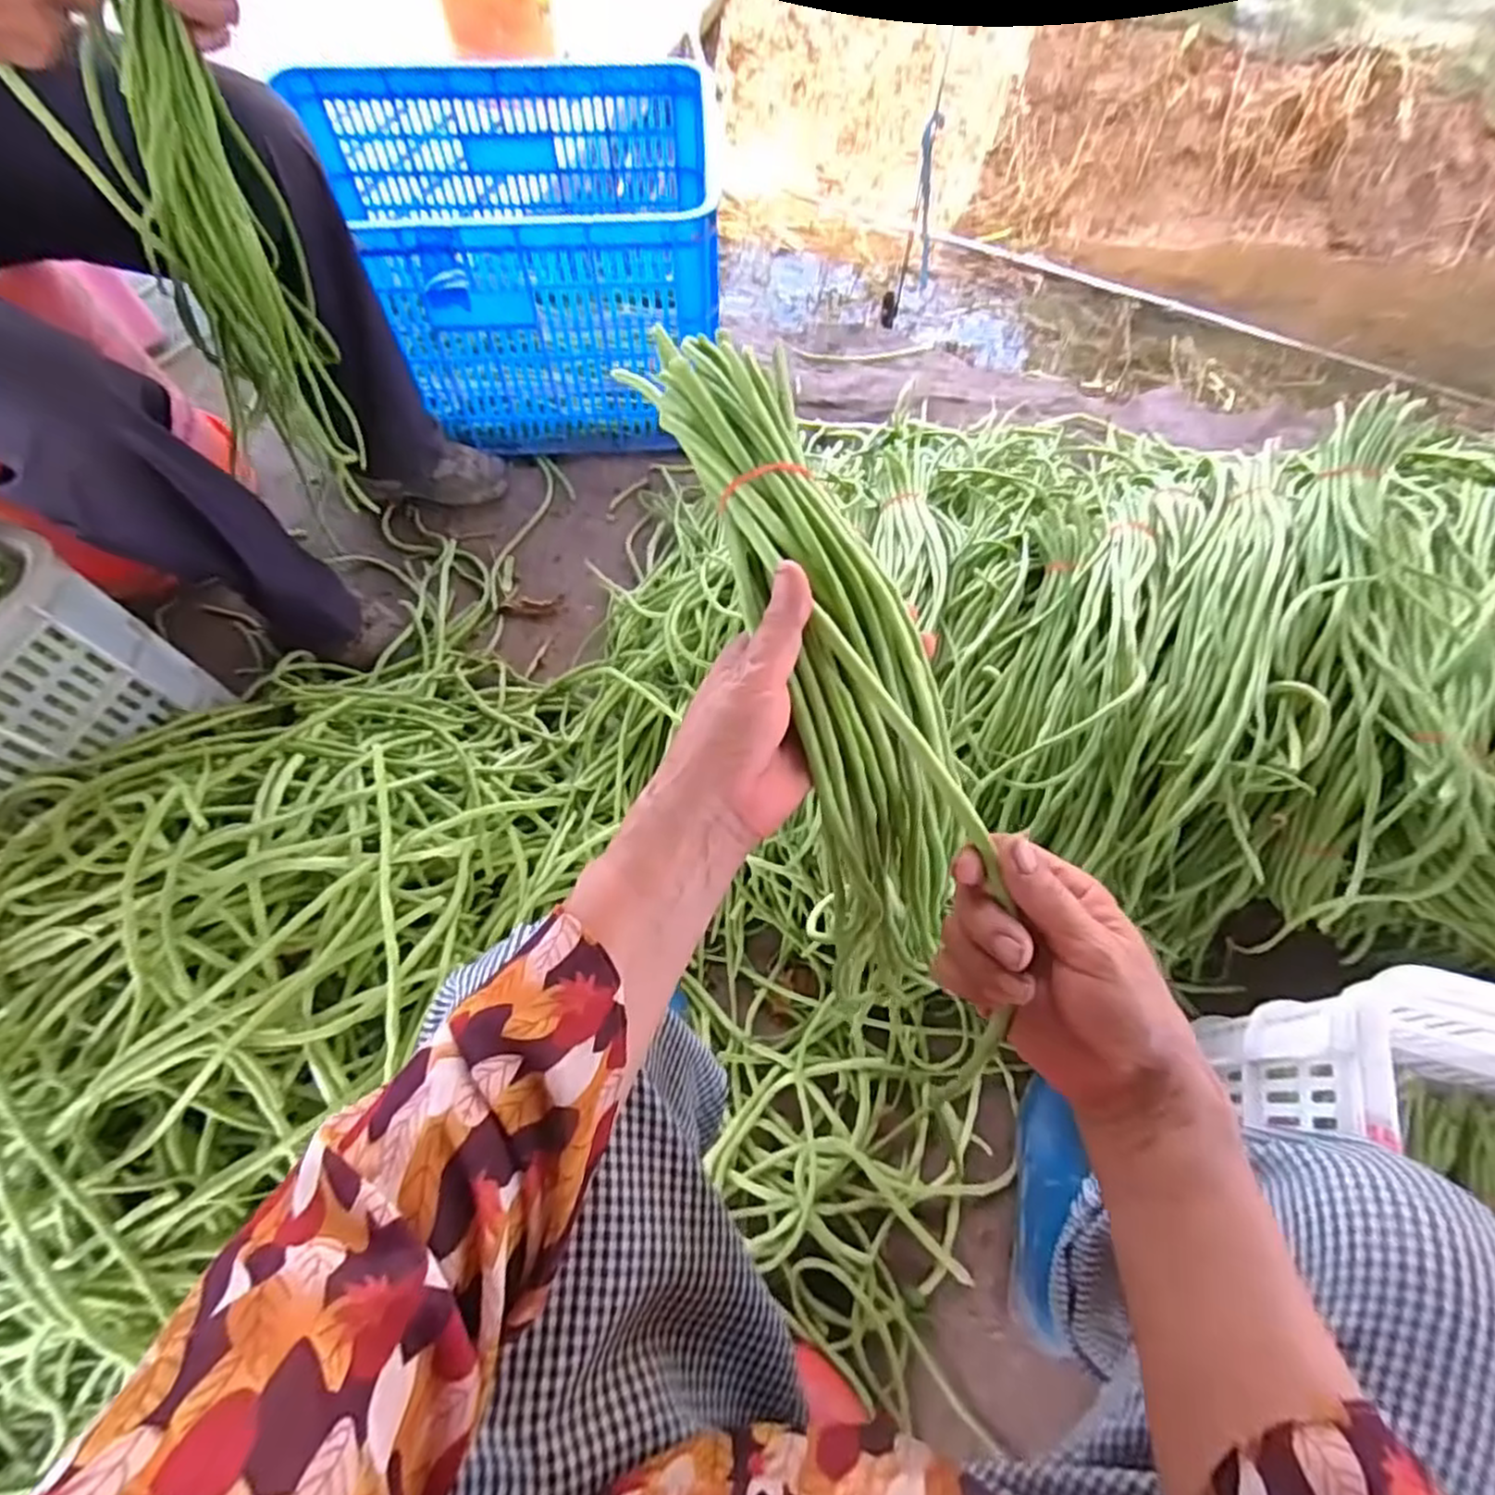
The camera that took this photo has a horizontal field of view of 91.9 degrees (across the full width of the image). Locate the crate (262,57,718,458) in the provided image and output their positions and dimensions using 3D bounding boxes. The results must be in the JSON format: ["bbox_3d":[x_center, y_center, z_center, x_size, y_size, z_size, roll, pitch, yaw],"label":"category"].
[{"bbox_3d":[-0.333,-0.721,1.054,0.542,0.291,0.453,-5,65,-1],"label":"crate"}]

